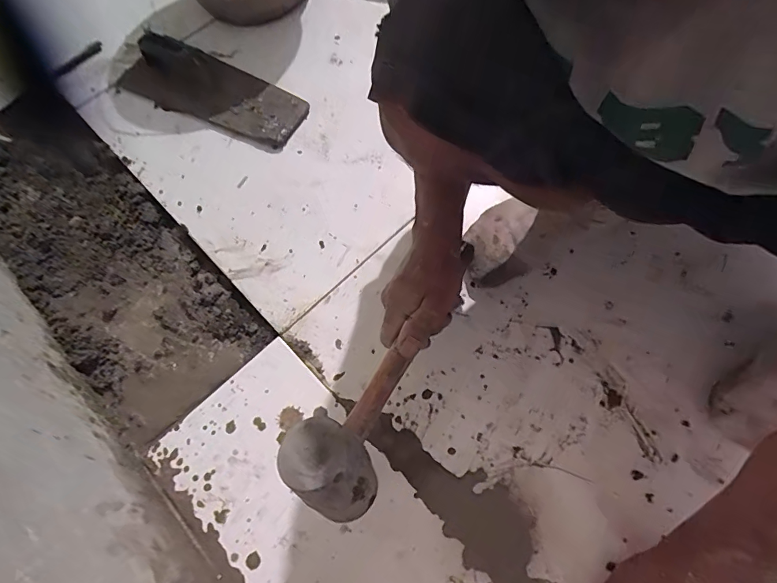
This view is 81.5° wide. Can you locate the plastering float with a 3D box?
[{"bbox_3d":[-0.264,-0.311,0.639,0.298,0.086,0.118,26,71,12],"label":"plastering float"}]

